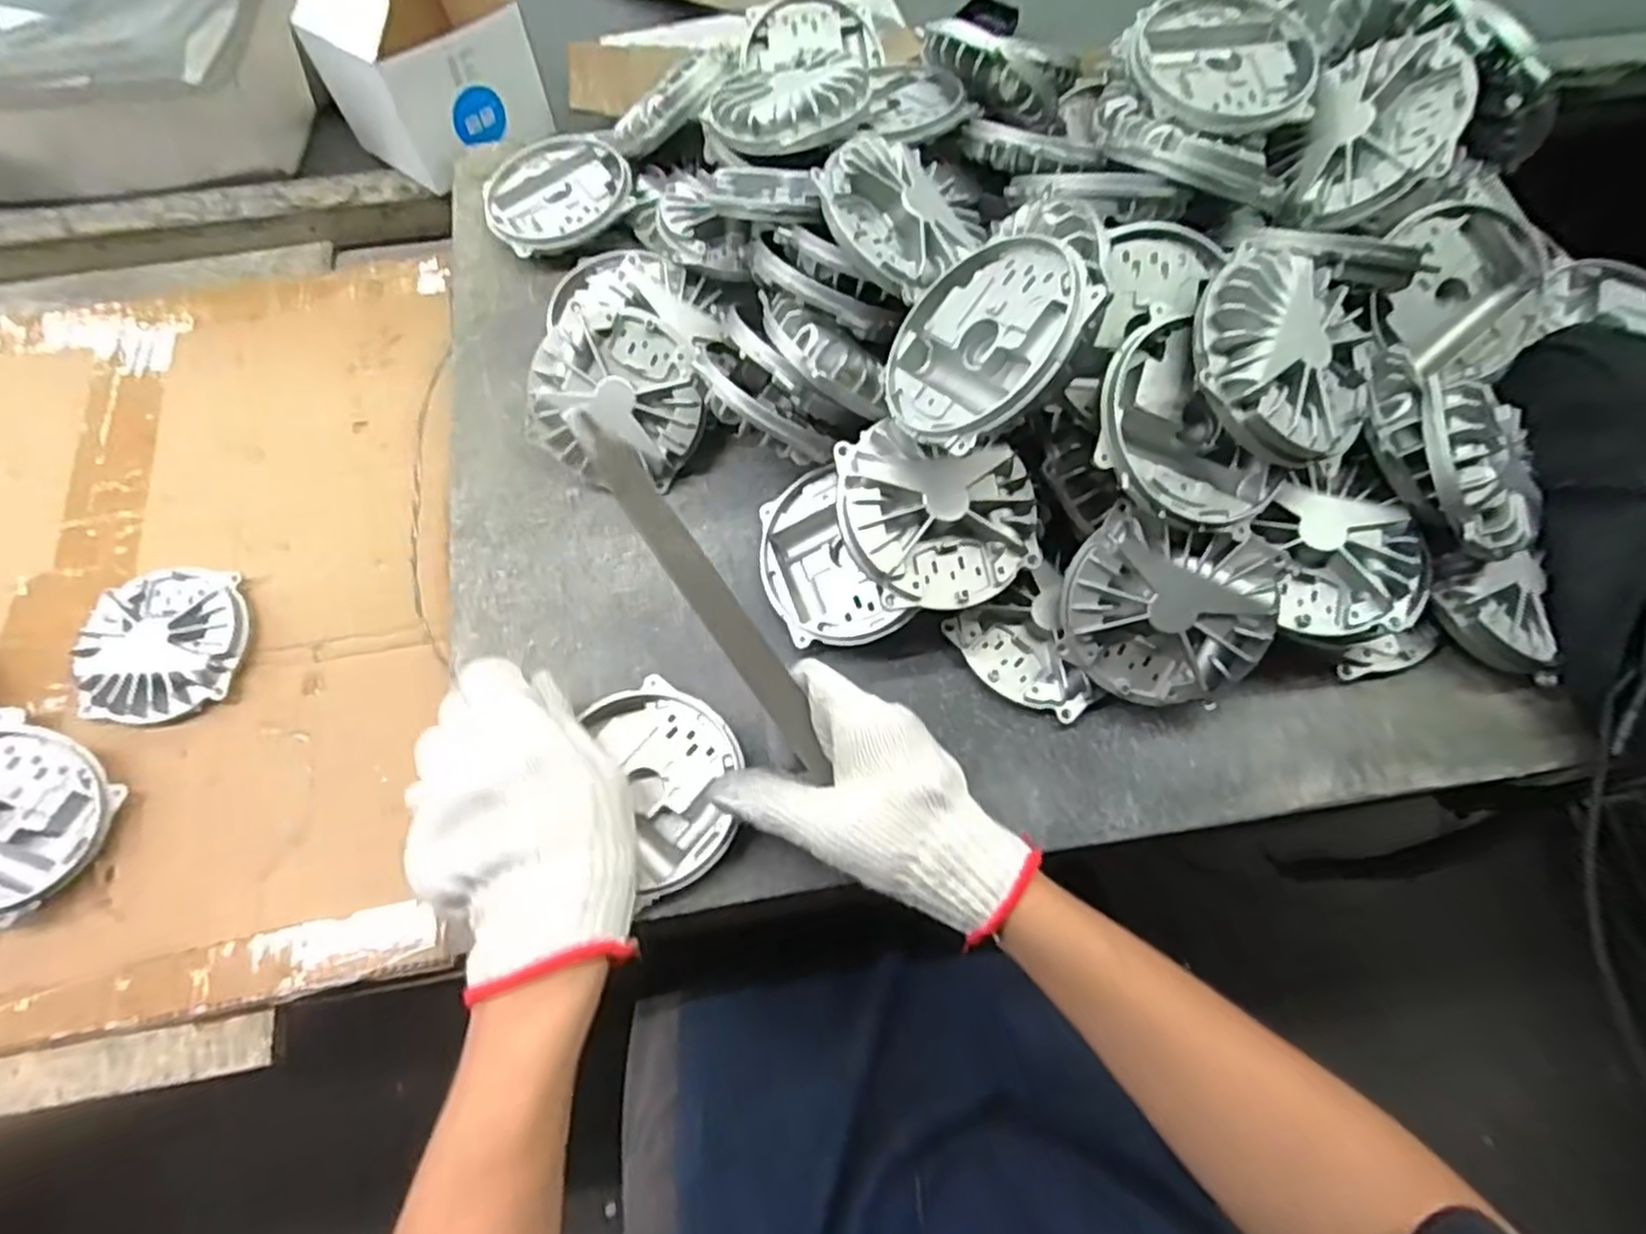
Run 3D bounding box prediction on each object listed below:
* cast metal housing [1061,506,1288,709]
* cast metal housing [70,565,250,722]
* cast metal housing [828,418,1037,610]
[{"bbox_3d":[0.184,-0.003,0.412,0.106,0.025,0.096,9,110,10],"label":"cast metal housing"},{"bbox_3d":[-0.453,0.018,0.530,0.101,0.026,0.110,-16,70,-5],"label":"cast metal housing"},{"bbox_3d":[0.062,-0.055,0.413,0.105,0.028,0.098,-8,87,-11],"label":"cast metal housing"}]

